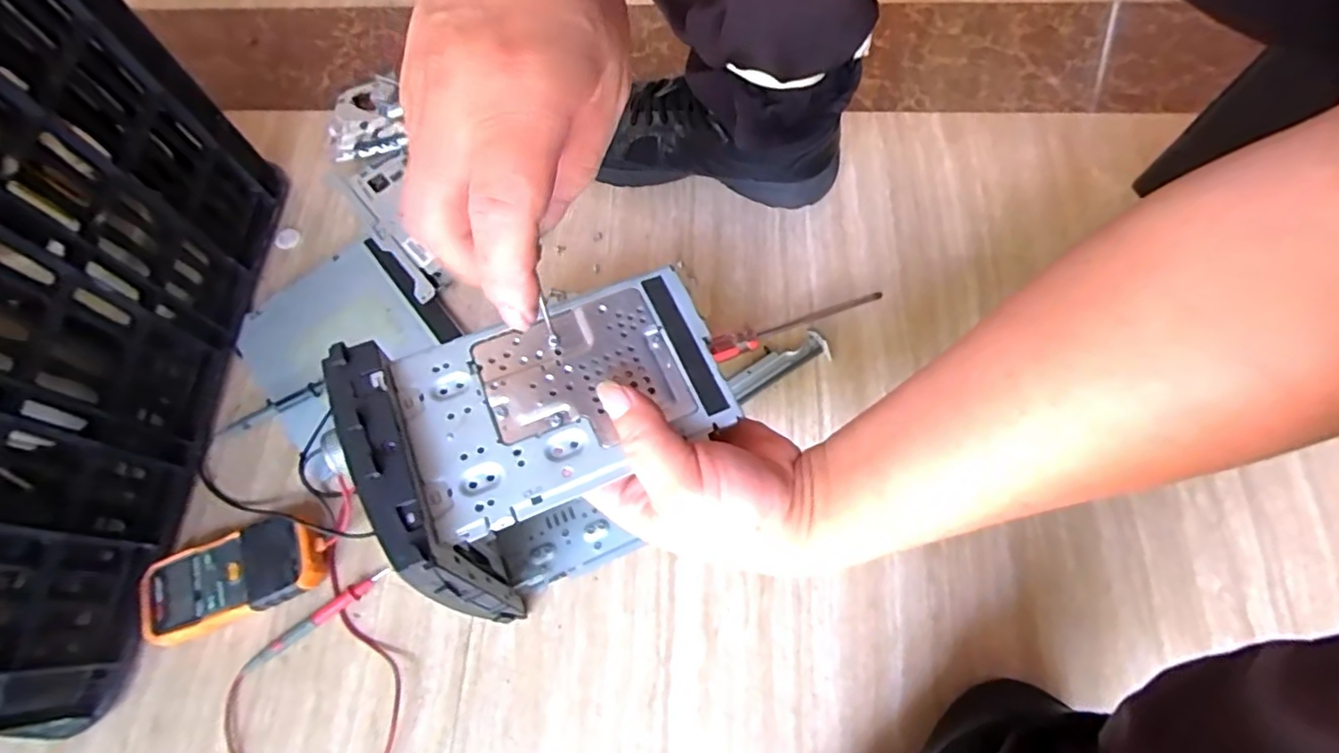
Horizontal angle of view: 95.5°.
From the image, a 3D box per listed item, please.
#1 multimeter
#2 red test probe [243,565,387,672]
[{"bbox_3d":[-0.311,0.144,0.438,0.123,0.026,0.057,-22,71,-7],"label":"multimeter"},{"bbox_3d":[-0.252,0.174,0.434,0.111,0.009,0.011,-36,73,-11],"label":"red test probe"}]

